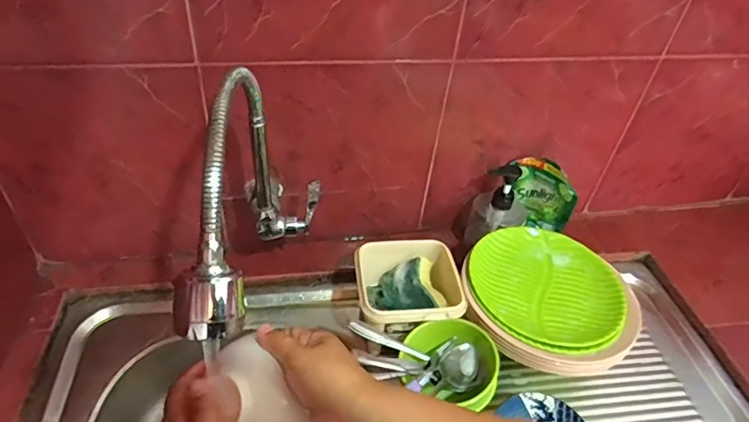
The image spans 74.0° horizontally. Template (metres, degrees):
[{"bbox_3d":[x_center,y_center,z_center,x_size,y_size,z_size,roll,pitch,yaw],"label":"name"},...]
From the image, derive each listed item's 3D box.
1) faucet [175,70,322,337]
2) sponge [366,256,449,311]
[{"bbox_3d":[-0.118,0.015,0.456,0.047,0.237,0.244,7,43,0],"label":"faucet"},{"bbox_3d":[0.038,0.111,0.675,0.018,0.105,0.072,28,43,-46],"label":"sponge"}]

